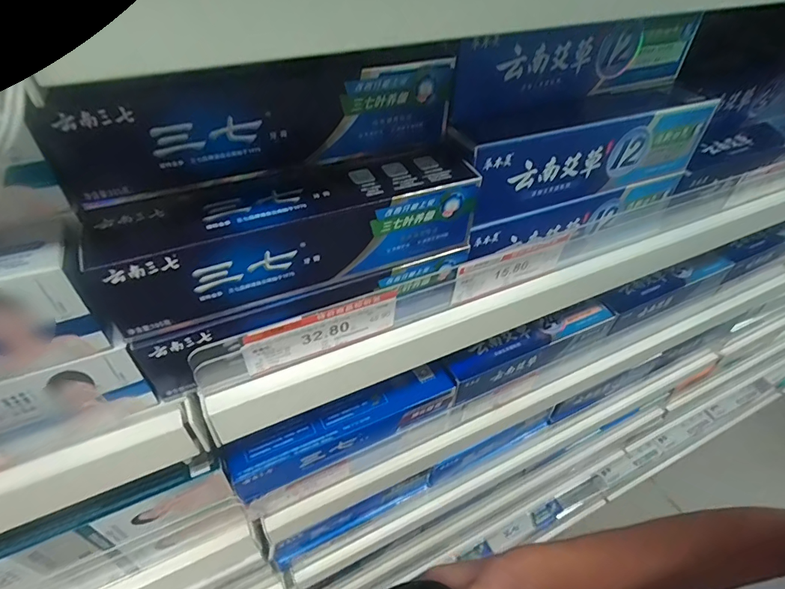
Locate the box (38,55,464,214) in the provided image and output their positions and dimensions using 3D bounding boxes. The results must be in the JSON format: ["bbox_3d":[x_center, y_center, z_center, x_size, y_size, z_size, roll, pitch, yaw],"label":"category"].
[{"bbox_3d":[-0.068,-0.100,0.241,0.214,0.055,0.044,-16,49,-18],"label":"box"}]

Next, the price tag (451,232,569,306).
[{"bbox_3d":[0.091,-0.022,0.333,0.101,0.035,0.005,-19,50,-20],"label":"price tag"}]

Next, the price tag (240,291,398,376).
[{"bbox_3d":[-0.043,0.023,0.282,0.102,0.036,0.004,-18,50,-19],"label":"price tag"}]

